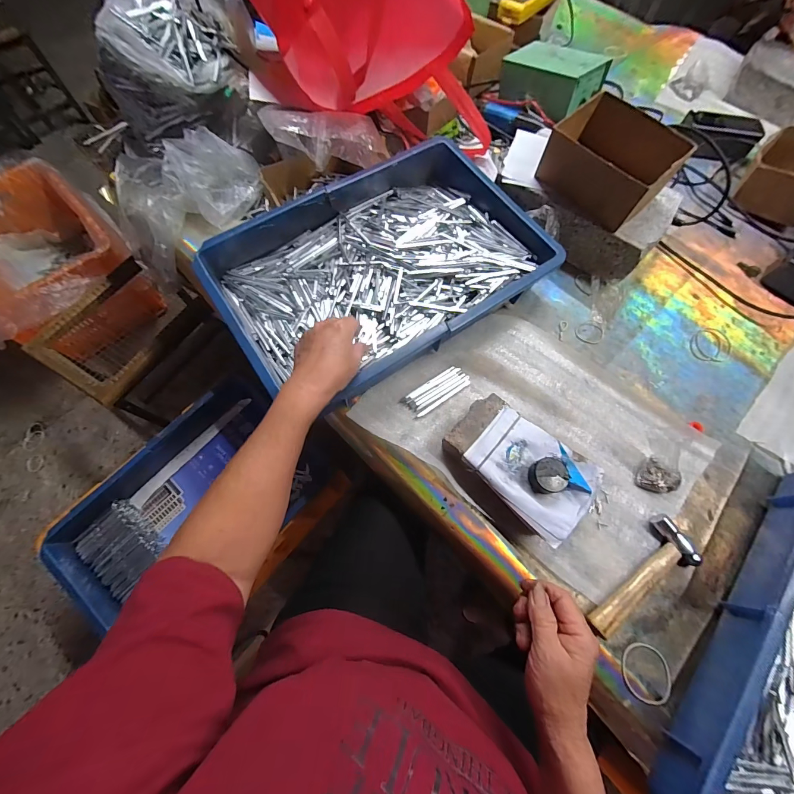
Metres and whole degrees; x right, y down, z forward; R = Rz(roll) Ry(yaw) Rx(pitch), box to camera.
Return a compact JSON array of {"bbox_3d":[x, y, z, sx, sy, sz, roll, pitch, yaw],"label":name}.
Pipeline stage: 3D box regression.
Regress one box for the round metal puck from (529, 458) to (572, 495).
[{"bbox_3d":[0.172,0.089,0.393,0.039,0.020,0.037,1,69,-1],"label":"round metal puck"}]

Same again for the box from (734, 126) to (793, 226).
[{"bbox_3d":[0.678,-0.377,0.591,0.130,0.065,0.146,40,73,13],"label":"box"}]

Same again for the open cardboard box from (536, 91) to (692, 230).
[{"bbox_3d":[0.295,-0.326,0.482,0.121,0.072,0.158,-41,75,-15],"label":"open cardboard box"}]

